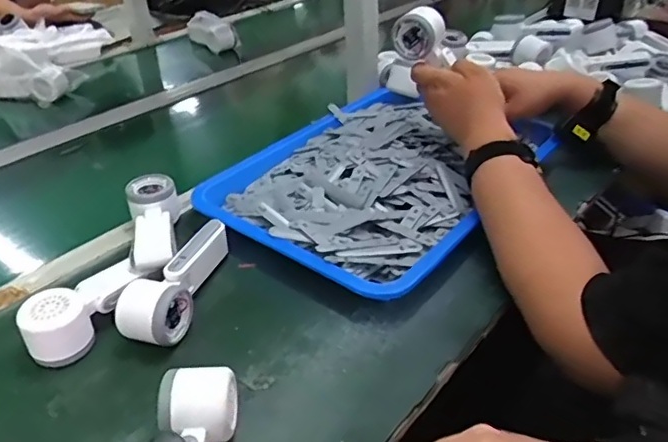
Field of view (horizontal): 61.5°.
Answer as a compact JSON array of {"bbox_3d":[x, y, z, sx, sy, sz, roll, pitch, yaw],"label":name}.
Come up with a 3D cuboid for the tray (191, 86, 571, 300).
[{"bbox_3d":[0.059,-0.073,0.770,0.346,0.055,0.445,22,41,31],"label":"tray"}]

